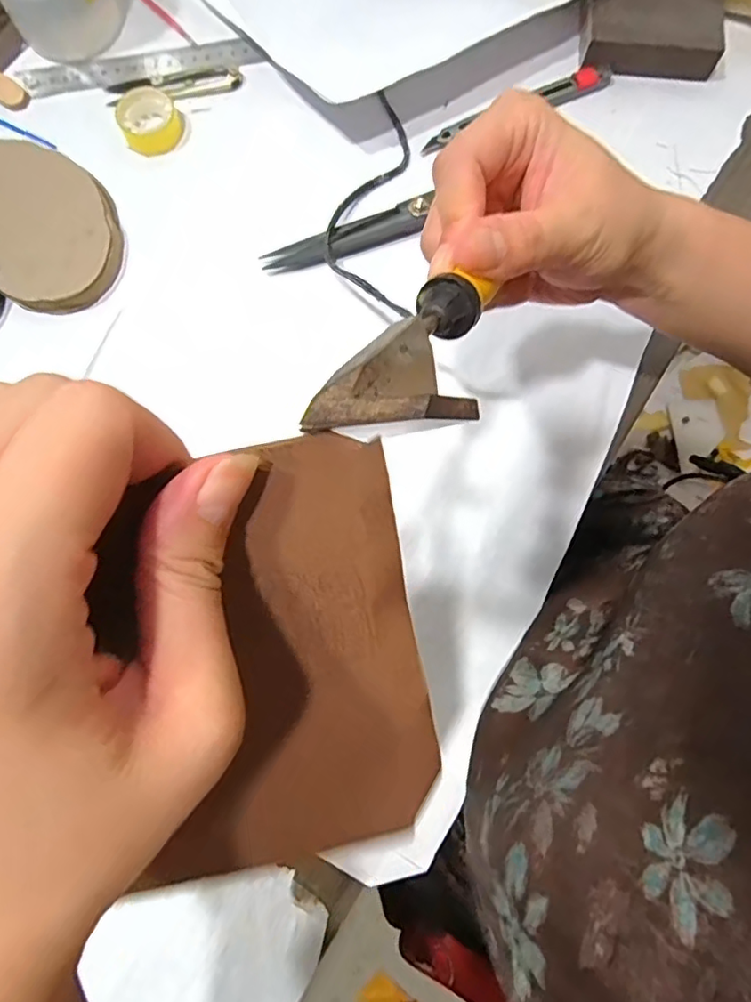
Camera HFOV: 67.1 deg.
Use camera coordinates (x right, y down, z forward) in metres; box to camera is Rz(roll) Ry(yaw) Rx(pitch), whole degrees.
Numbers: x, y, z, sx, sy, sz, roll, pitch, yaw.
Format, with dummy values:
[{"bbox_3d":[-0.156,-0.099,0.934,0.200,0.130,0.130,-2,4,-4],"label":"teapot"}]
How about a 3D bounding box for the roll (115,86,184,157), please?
[{"bbox_3d":[-0.170,-0.287,0.428,0.044,0.018,0.043,0,78,0],"label":"roll"}]

